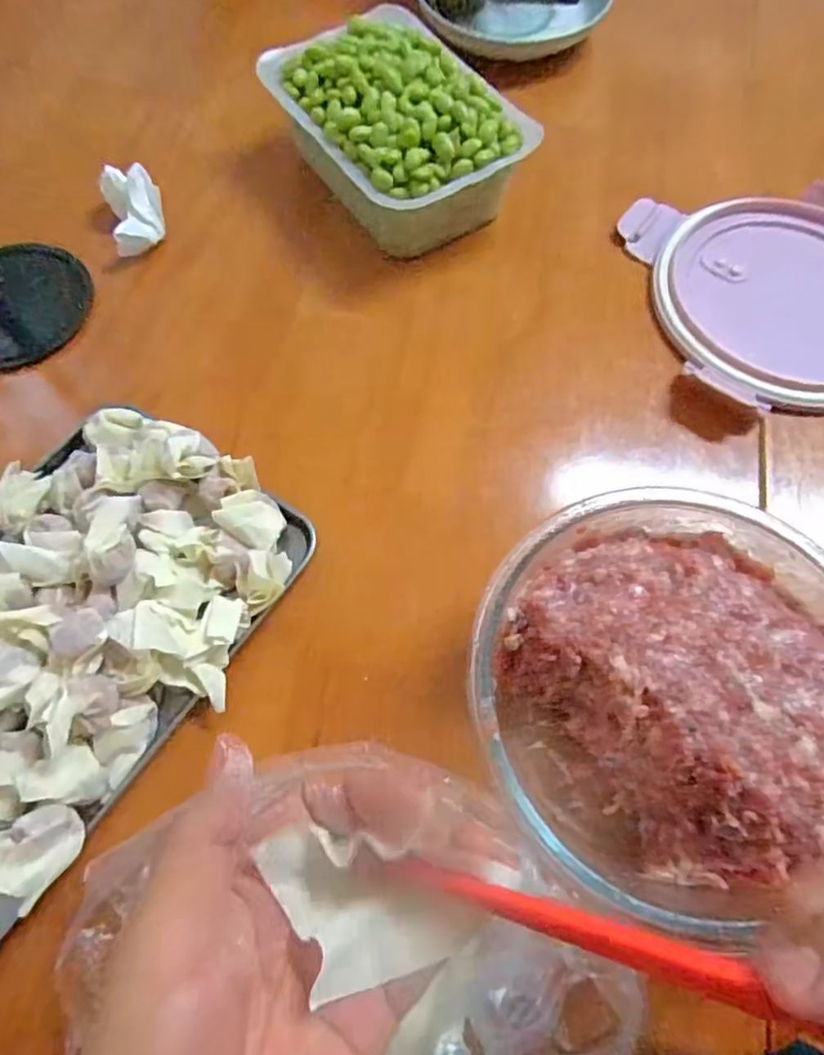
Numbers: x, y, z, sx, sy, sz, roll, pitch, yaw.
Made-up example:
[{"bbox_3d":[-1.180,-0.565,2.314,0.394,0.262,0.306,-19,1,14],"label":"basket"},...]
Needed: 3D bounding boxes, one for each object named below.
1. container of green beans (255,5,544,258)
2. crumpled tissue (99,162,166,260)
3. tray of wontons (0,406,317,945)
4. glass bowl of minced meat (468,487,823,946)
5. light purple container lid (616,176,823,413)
[{"bbox_3d":[-0.007,-0.248,0.401,0.120,0.067,0.168,-28,68,-11],"label":"container of green beans"},{"bbox_3d":[-0.175,-0.201,0.402,0.033,0.024,0.056,-20,67,-8],"label":"crumpled tissue"},{"bbox_3d":[-0.178,0.061,0.287,0.153,0.034,0.265,34,70,15],"label":"tray of wontons"},{"bbox_3d":[0.108,0.069,0.266,0.155,0.072,0.156,0,65,1],"label":"glass bowl of minced meat"},{"bbox_3d":[0.230,-0.146,0.384,0.157,0.020,0.164,-8,66,-3],"label":"light purple container lid"}]

